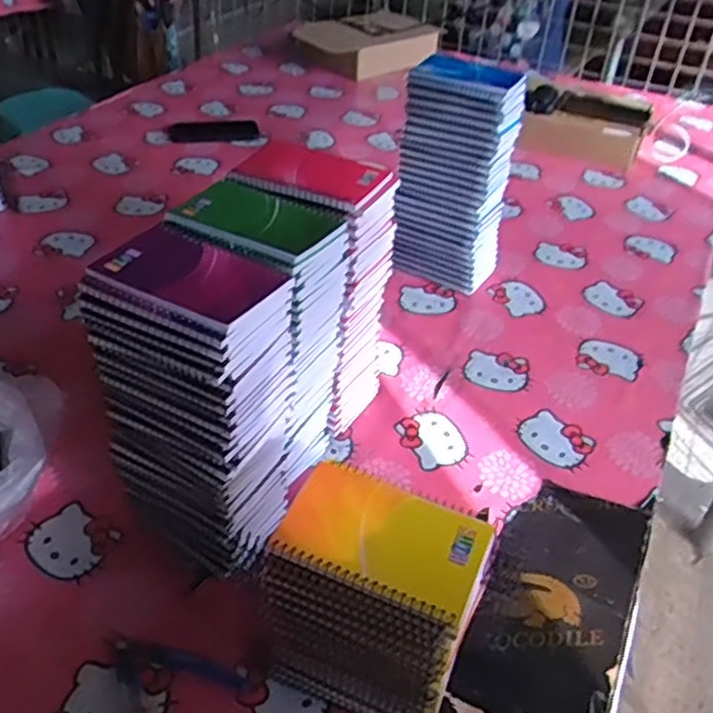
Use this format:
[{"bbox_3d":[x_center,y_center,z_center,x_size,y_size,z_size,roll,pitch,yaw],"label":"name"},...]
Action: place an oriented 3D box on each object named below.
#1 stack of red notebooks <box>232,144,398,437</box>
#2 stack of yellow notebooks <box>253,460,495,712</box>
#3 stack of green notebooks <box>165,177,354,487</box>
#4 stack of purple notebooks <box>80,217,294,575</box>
[{"bbox_3d":[-0.037,-0.060,0.746,0.127,0.288,0.108,26,44,25],"label":"stack of red notebooks"},{"bbox_3d":[0.008,0.189,0.529,0.144,0.187,0.090,18,42,17],"label":"stack of yellow notebooks"},{"bbox_3d":[-0.088,-0.004,0.675,0.126,0.287,0.105,18,42,18],"label":"stack of green notebooks"},{"bbox_3d":[-0.130,0.046,0.608,0.124,0.281,0.104,19,42,19],"label":"stack of purple notebooks"}]

